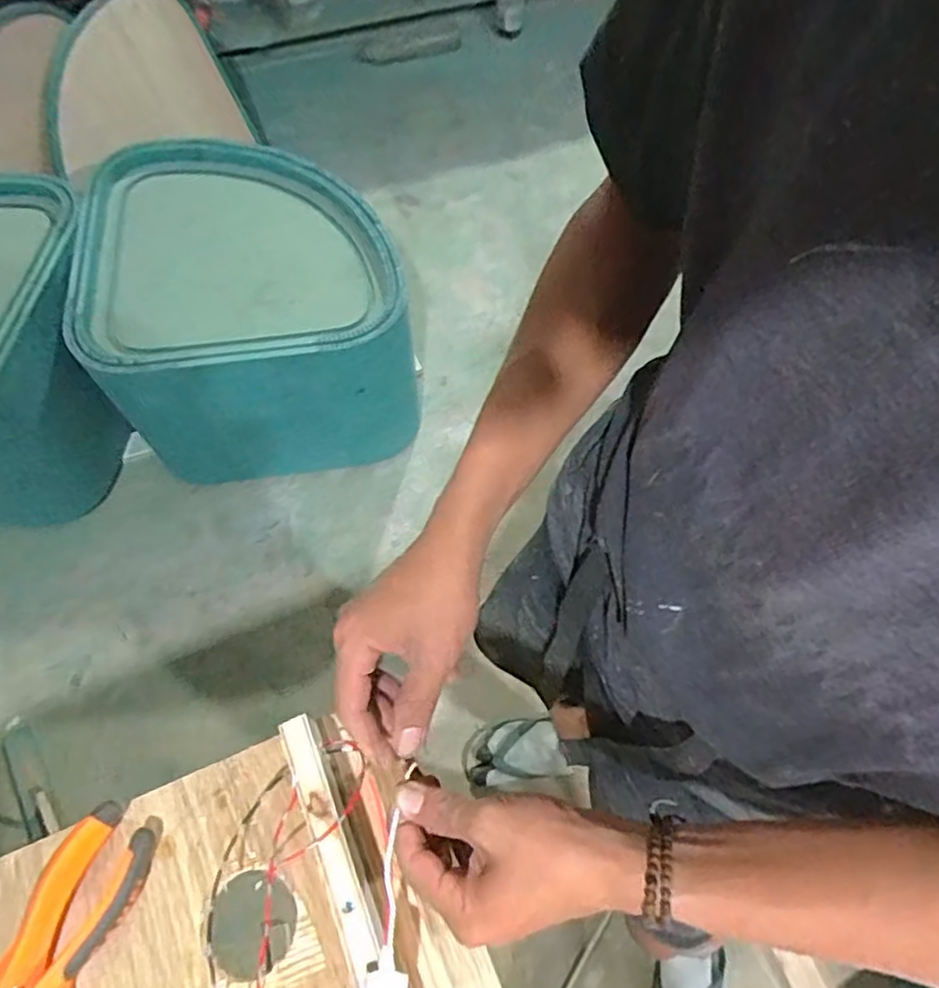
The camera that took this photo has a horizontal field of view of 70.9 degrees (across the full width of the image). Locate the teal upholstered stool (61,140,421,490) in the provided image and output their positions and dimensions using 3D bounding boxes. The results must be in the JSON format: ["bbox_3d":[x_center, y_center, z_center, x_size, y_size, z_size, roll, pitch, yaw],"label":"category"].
[{"bbox_3d":[-0.464,-0.411,1.433,0.587,0.391,0.642,-11,64,-6],"label":"teal upholstered stool"}]

